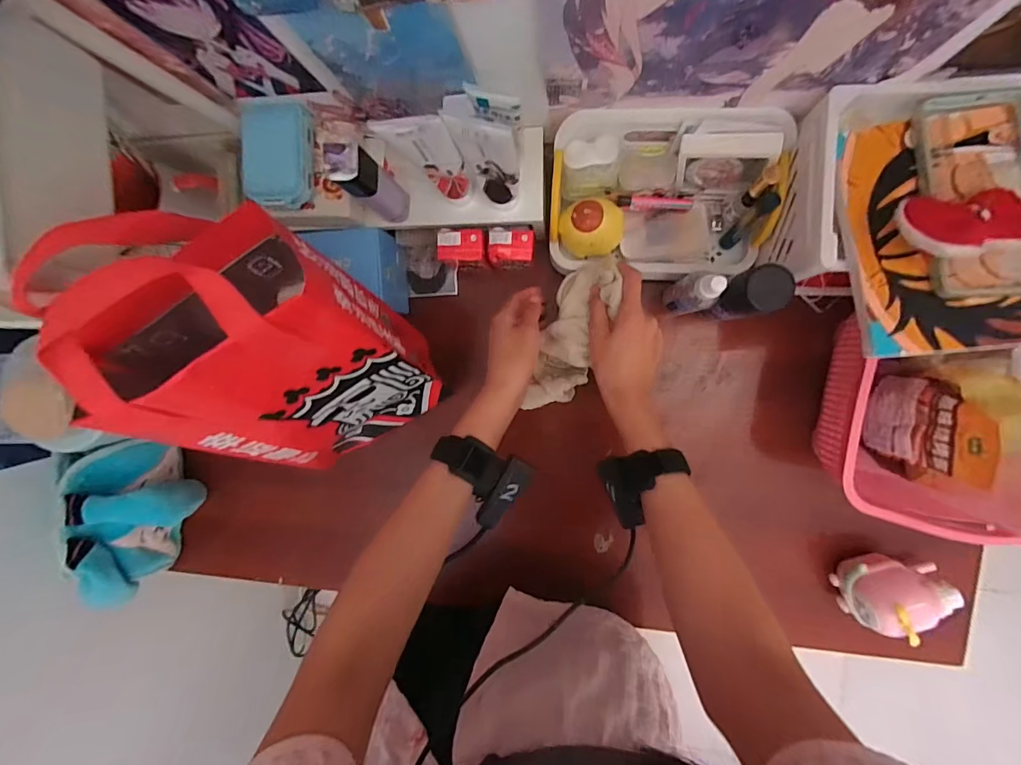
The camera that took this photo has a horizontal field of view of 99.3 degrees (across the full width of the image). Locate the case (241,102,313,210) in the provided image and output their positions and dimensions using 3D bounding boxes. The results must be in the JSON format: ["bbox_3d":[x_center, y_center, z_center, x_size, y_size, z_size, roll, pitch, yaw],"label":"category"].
[{"bbox_3d":[-0.226,-0.219,0.423,0.061,0.024,0.092,4,95,6],"label":"case"}]

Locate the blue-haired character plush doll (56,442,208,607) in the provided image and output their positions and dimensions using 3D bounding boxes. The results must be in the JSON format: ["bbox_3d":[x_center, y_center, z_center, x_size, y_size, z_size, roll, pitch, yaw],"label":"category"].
[{"bbox_3d":[-0.501,0.182,0.577,0.068,0.144,0.213,11,100,23],"label":"blue-haired character plush doll"}]

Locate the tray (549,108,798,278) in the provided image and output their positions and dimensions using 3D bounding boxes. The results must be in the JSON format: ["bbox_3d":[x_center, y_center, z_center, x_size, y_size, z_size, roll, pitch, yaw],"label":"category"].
[{"bbox_3d":[0.159,-0.189,0.459,0.226,0.099,0.140,4,95,6],"label":"tray"}]

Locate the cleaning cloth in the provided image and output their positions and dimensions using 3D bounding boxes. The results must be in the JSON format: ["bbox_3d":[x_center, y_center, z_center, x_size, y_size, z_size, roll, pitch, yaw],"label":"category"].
[{"bbox_3d":[0.068,-0.052,0.480,0.059,0.066,0.177,22,100,4],"label":"cleaning cloth"}]

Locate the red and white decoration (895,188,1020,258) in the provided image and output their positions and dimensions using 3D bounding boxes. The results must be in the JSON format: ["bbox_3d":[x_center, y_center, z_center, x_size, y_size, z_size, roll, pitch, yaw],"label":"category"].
[{"bbox_3d":[0.349,-0.119,0.324,0.100,0.014,0.057,-10,64,-4],"label":"red and white decoration"}]

